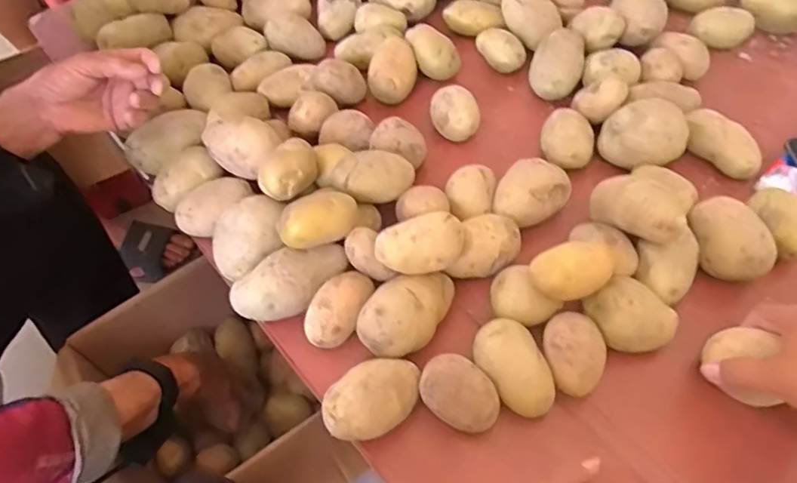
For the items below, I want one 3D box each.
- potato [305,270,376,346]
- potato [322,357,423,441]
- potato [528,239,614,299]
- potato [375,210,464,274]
[{"bbox_3d":[-0.050,0.056,0.486,0.041,0.032,0.072,29,61,22],"label":"potato"},{"bbox_3d":[-0.020,0.122,0.441,0.079,0.037,0.052,-35,59,-20],"label":"potato"},{"bbox_3d":[0.139,0.025,0.451,0.063,0.042,0.037,-13,54,-6],"label":"potato"},{"bbox_3d":[0.020,0.004,0.475,0.074,0.032,0.039,-12,54,-5],"label":"potato"}]

